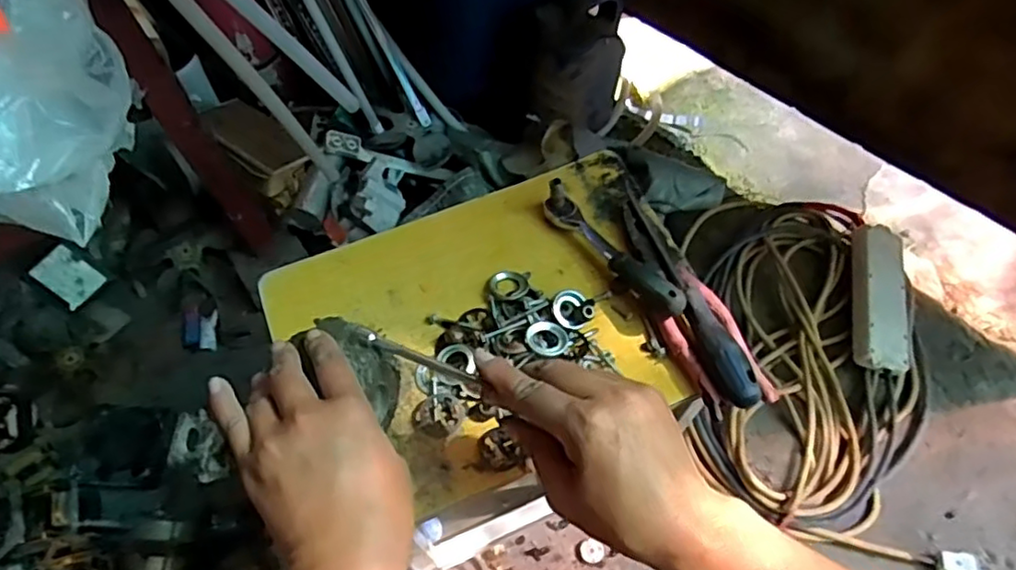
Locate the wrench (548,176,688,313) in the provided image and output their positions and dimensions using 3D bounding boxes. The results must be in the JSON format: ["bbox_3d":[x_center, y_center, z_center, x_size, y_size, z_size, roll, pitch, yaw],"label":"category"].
[{"bbox_3d":[0.085,-0.029,0.516,0.022,0.036,0.148,-37,65,-17],"label":"wrench"}]

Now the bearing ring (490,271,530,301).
[{"bbox_3d":[0.002,0.000,0.522,0.030,0.008,0.026,-27,62,-12],"label":"bearing ring"}]

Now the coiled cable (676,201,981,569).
[{"bbox_3d":[0.431,0.094,0.937,0.356,0.081,0.560,5,58,5],"label":"coiled cable"}]

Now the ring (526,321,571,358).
[{"bbox_3d":[0.030,0.041,0.488,0.033,0.004,0.028,-2,56,-20],"label":"ring"}]

